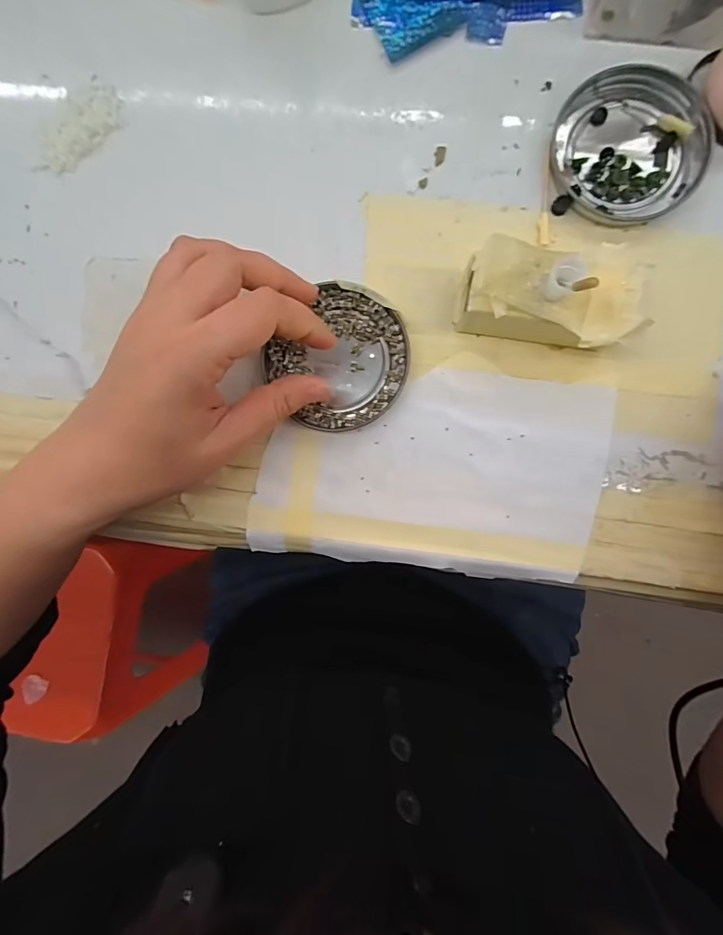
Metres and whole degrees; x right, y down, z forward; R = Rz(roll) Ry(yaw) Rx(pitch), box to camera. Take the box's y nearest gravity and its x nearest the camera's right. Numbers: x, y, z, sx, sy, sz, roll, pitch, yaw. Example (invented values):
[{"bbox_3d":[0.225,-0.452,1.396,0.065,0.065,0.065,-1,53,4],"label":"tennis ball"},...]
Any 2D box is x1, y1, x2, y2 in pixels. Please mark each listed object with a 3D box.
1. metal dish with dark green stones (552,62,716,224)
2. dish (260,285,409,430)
[{"bbox_3d":[0.141,-0.172,0.228,0.075,0.007,0.077,0,89,4],"label":"metal dish with dark green stones"},{"bbox_3d":[-0.010,-0.058,0.238,0.070,0.011,0.074,0,91,4],"label":"dish"}]

